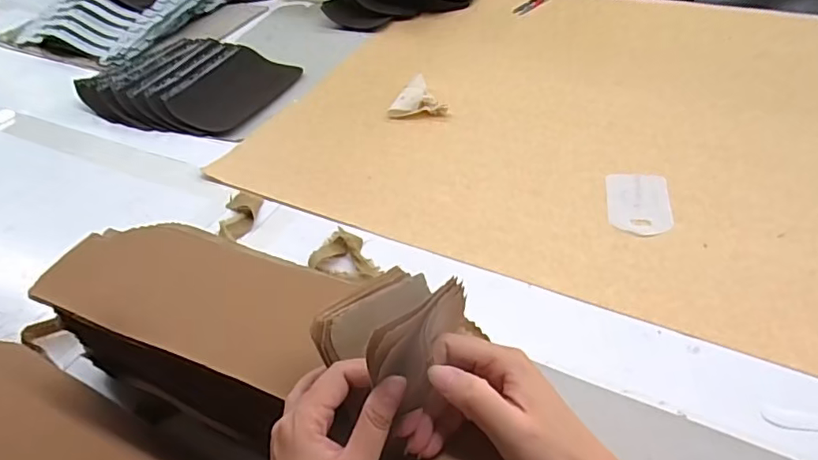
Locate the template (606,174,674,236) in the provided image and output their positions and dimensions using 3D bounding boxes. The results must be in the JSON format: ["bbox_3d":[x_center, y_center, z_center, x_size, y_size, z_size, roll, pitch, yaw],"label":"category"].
[{"bbox_3d":[0.284,-0.033,0.682,0.072,0.004,0.105,3,47,12],"label":"template"}]

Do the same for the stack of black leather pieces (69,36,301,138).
[{"bbox_3d":[-0.409,-0.269,0.996,0.363,0.047,0.228,13,48,20],"label":"stack of black leather pieces"}]

